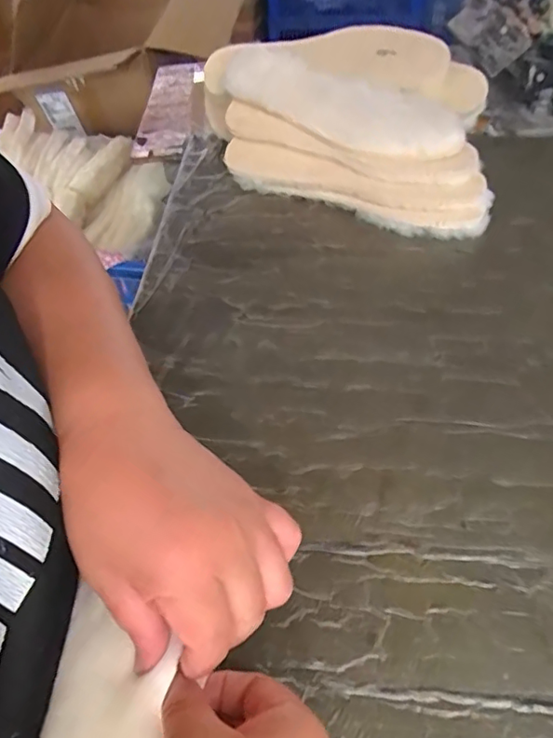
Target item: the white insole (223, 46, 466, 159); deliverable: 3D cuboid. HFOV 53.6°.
[{"bbox_3d":[0.069,-0.286,0.596,0.262,0.016,0.081,25,82,13],"label":"white insole"}]

